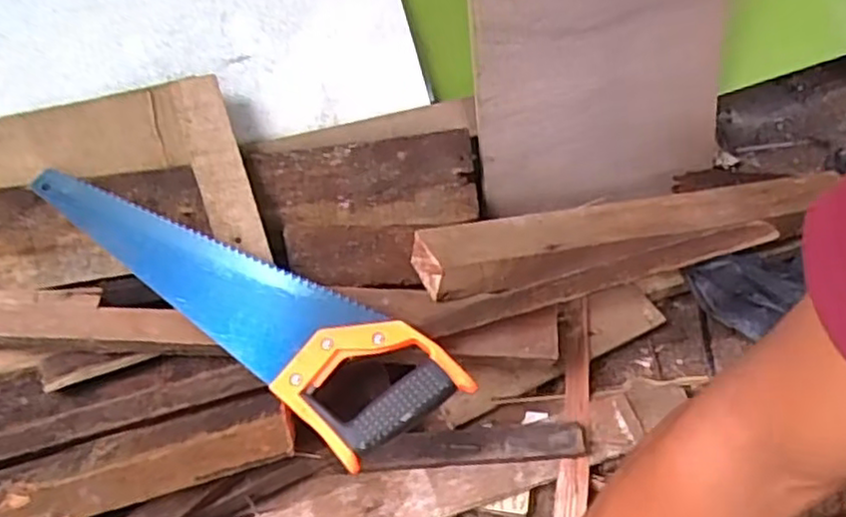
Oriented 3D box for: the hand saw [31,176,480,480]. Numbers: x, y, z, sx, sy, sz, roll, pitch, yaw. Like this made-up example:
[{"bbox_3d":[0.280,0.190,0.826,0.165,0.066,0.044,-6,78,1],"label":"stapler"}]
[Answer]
[{"bbox_3d":[-0.158,0.019,0.625,0.405,0.046,0.112,33,59,22],"label":"hand saw"}]

